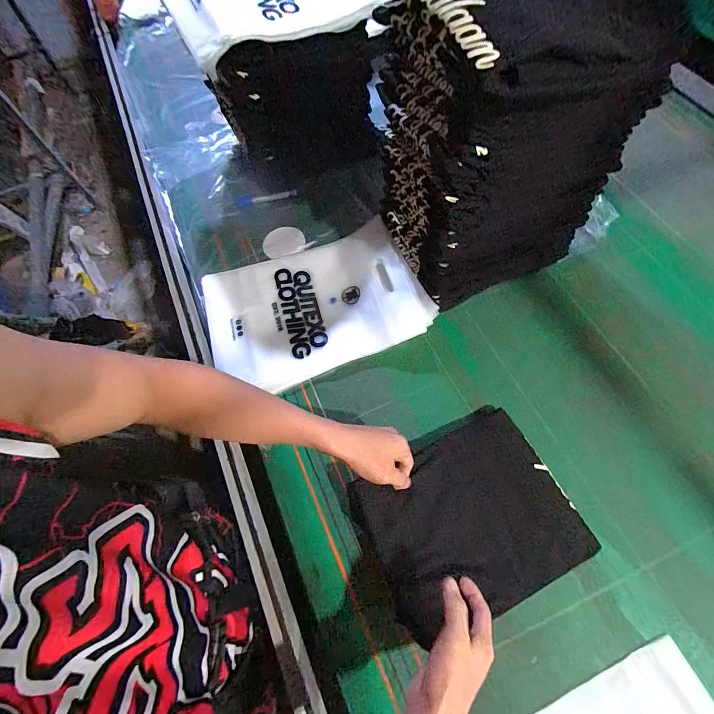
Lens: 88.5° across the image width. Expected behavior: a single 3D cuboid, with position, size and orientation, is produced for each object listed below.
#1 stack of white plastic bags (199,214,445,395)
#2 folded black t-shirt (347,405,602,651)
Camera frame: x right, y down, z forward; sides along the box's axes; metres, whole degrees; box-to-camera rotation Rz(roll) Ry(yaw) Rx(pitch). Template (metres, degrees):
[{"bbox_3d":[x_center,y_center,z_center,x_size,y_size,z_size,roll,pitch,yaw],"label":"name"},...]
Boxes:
[{"bbox_3d":[-0.084,-0.097,0.660,0.377,0.048,0.275,-20,65,-7],"label":"stack of white plastic bags"},{"bbox_3d":[0.147,0.217,0.511,0.267,0.033,0.229,-23,65,-8],"label":"folded black t-shirt"}]

